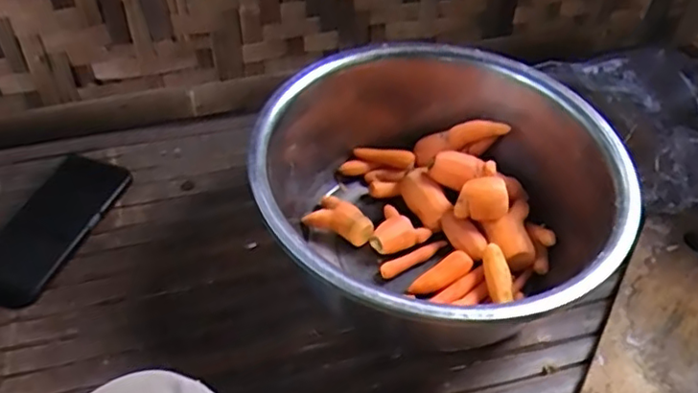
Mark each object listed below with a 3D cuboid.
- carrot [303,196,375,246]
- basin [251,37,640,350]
[{"bbox_3d":[-0.004,0.022,0.603,0.067,0.023,0.039,25,51,22],"label":"carrot"},{"bbox_3d":[0.075,0.001,0.562,0.296,0.137,0.314,0,47,0],"label":"basin"}]

